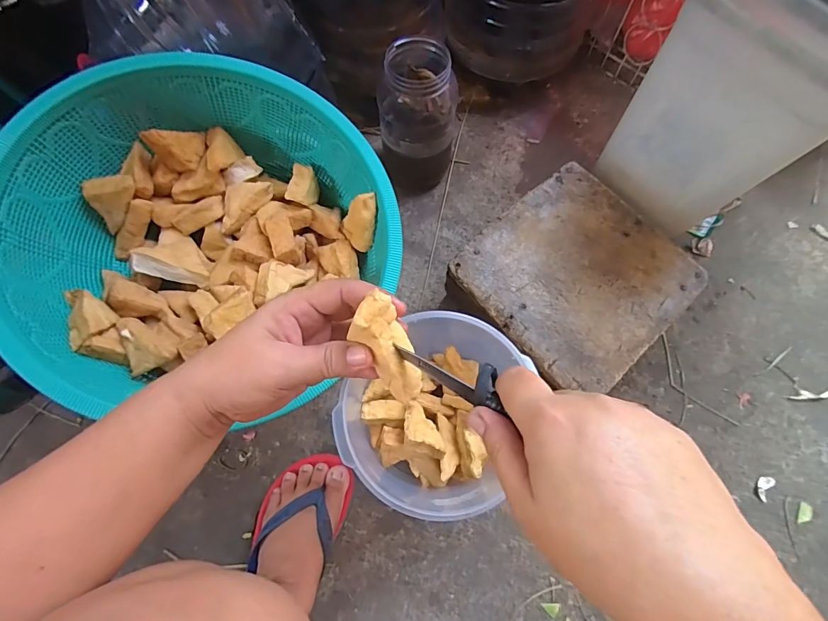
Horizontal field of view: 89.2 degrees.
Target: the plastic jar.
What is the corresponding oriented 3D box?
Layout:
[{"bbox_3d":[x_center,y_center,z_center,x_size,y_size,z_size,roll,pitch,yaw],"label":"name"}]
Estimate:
[{"bbox_3d":[0.006,-0.291,0.641,0.111,0.211,0.105,0,71,0],"label":"plastic jar"}]

